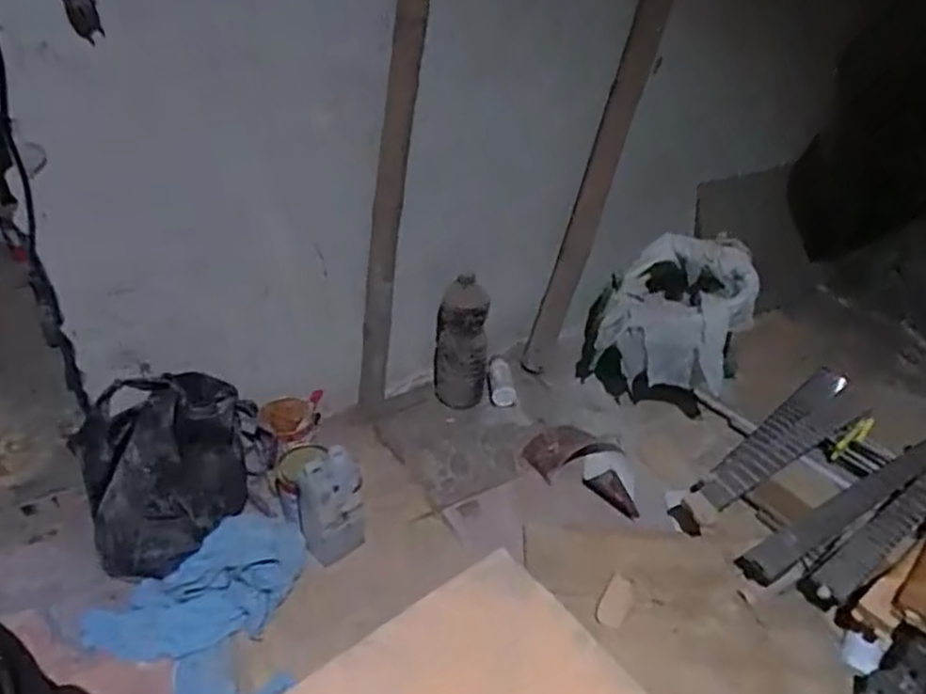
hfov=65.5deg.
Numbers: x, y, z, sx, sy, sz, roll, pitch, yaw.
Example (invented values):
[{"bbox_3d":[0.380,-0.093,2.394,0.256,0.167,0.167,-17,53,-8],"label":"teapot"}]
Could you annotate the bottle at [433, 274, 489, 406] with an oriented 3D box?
[{"bbox_3d":[-0.002,-0.010,1.524,0.110,0.274,0.088,5,36,3],"label":"bottle"}]

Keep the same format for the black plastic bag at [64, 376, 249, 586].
[{"bbox_3d":[-0.481,0.199,1.164,0.260,0.308,0.180,-14,39,-22],"label":"black plastic bag"}]

